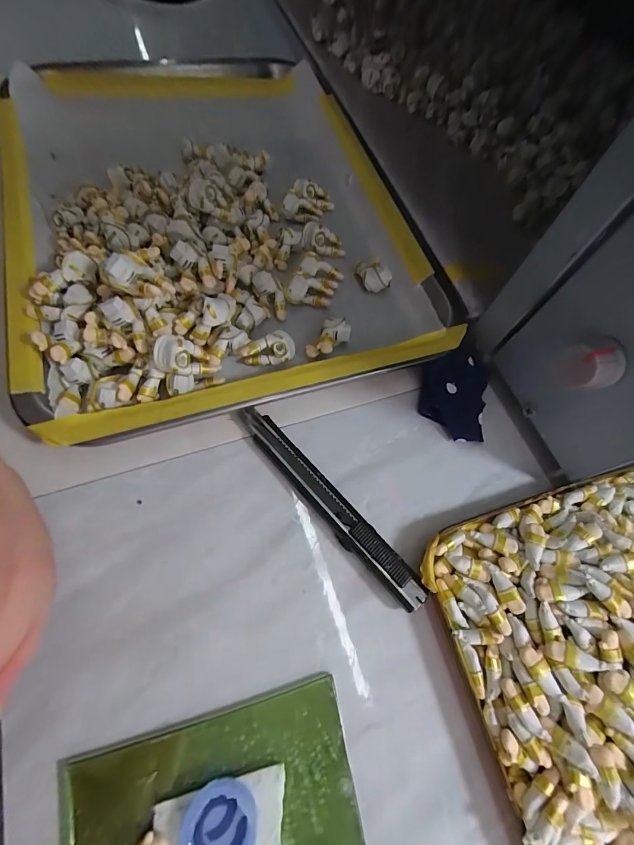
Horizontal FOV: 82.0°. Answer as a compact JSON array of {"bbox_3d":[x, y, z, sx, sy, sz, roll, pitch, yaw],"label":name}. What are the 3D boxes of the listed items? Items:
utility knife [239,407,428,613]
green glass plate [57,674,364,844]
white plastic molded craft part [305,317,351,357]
[{"bbox_3d":[0.005,0.041,0.193,0.015,0.010,0.130,-39,75,-21],"label":"utility knife"},{"bbox_3d":[-0.038,0.150,0.134,0.106,0.010,0.067,-11,67,-11],"label":"green glass plate"},{"bbox_3d":[0.007,-0.052,0.228,0.015,0.015,0.029,43,68,13],"label":"white plastic molded craft part"}]

